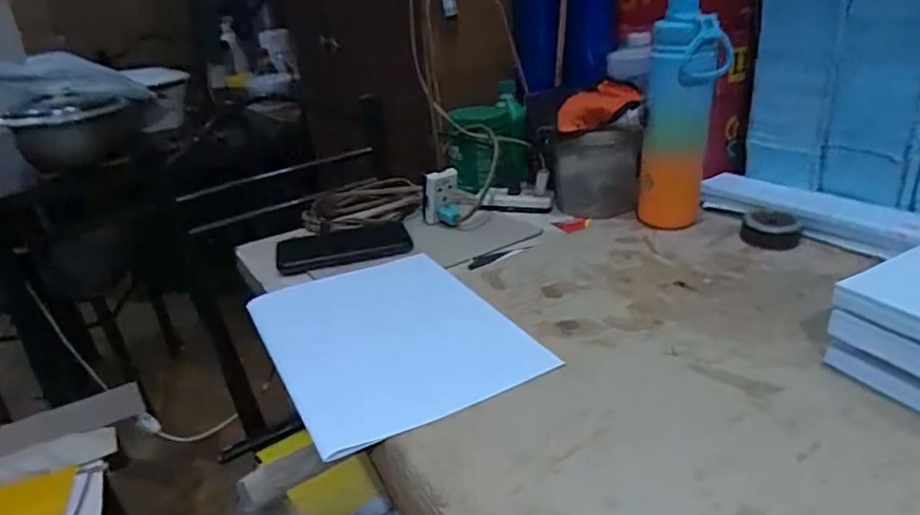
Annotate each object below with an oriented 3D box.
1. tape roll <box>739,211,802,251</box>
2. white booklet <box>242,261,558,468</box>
[{"bbox_3d":[0.359,-0.032,0.686,0.059,0.019,0.073,10,31,28],"label":"tape roll"},{"bbox_3d":[-0.074,0.070,0.575,0.206,0.011,0.269,-18,30,-25],"label":"white booklet"}]

